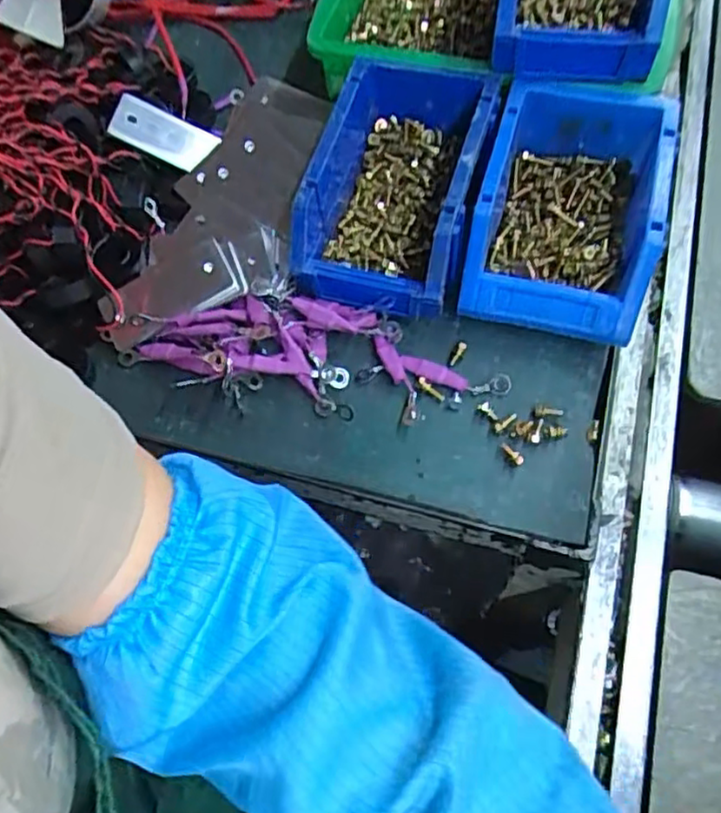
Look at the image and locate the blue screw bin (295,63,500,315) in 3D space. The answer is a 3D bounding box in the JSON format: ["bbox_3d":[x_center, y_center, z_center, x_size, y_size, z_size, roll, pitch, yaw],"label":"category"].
[{"bbox_3d":[0.024,-0.151,0.450,0.107,0.057,0.172,12,66,11],"label":"blue screw bin"}]

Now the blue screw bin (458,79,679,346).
[{"bbox_3d":[0.134,-0.126,0.441,0.113,0.077,0.162,13,66,11],"label":"blue screw bin"}]

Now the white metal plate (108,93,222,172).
[{"bbox_3d":[-0.147,-0.203,0.501,0.072,0.008,0.039,25,81,-26],"label":"white metal plate"}]

